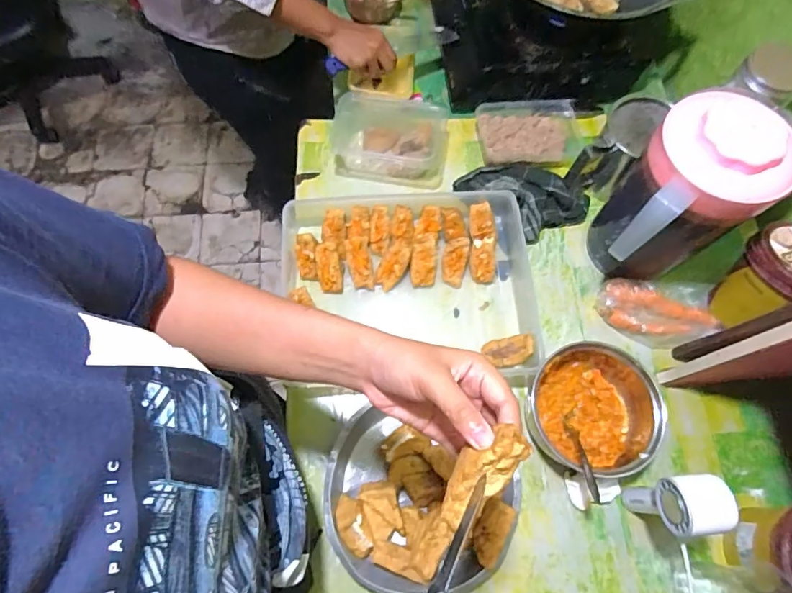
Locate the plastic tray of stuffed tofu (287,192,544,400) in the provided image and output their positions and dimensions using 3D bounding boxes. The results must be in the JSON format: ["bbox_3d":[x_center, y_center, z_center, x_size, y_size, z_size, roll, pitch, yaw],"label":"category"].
[{"bbox_3d":[0.019,-0.015,0.692,0.378,0.098,0.288,-3,69,-3],"label":"plastic tray of stuffed tofu"}]

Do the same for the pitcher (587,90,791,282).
[{"bbox_3d":[0.351,-0.111,0.603,0.147,0.254,0.159,42,73,13],"label":"pitcher"}]

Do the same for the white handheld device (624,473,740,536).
[{"bbox_3d":[0.320,0.239,0.539,0.058,0.146,0.055,1,69,-2],"label":"white handheld device"}]

